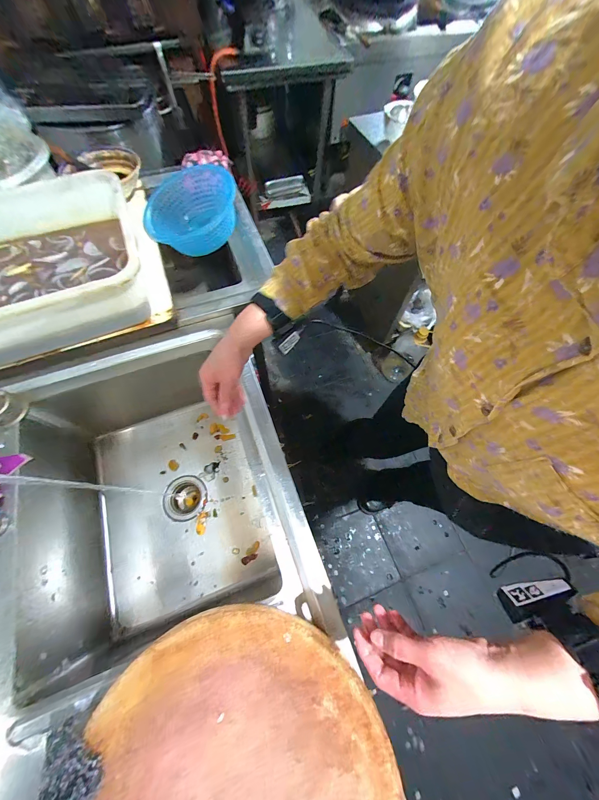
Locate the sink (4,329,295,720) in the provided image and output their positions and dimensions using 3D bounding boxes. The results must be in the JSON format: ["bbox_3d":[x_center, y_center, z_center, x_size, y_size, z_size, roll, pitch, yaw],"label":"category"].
[{"bbox_3d":[-0.318,0.206,0.640,0.442,0.260,0.578,-17,68,-9],"label":"sink"}]

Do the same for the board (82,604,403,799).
[{"bbox_3d":[-0.076,0.469,0.339,0.381,0.032,0.343,0,67,-1],"label":"board"}]

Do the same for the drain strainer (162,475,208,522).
[{"bbox_3d":[-0.306,0.273,0.775,0.112,0.072,0.115,-14,68,-7],"label":"drain strainer"}]

